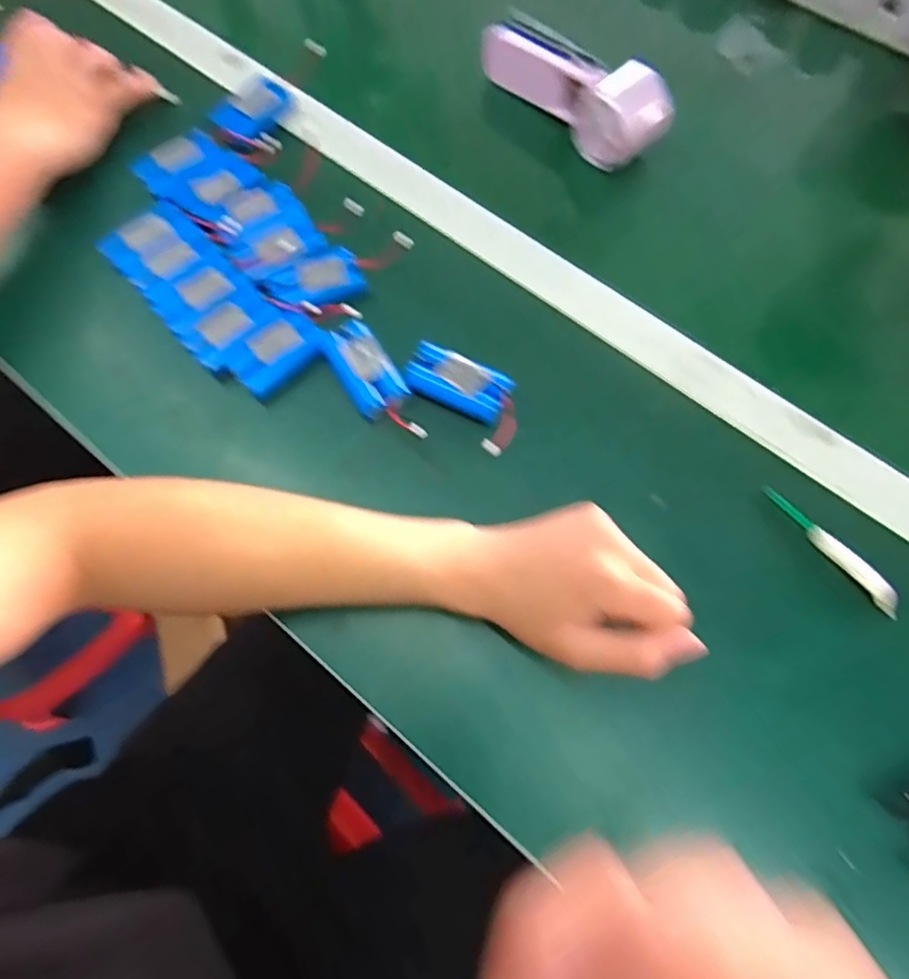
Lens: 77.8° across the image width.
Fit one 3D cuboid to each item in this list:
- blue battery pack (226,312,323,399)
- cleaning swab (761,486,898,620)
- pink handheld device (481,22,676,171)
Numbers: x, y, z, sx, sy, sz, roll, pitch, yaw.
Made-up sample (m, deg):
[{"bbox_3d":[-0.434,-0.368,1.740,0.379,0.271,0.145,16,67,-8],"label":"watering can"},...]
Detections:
[{"bbox_3d":[-0.125,-0.095,0.396,0.062,0.016,0.035,-39,74,-15],"label":"blue battery pack"},{"bbox_3d":[0.239,0.036,0.358,0.013,0.013,0.100,-34,73,-13],"label":"cleaning swab"},{"bbox_3d":[0.100,-0.335,0.469,0.058,0.048,0.168,-38,74,-14],"label":"pink handheld device"}]

